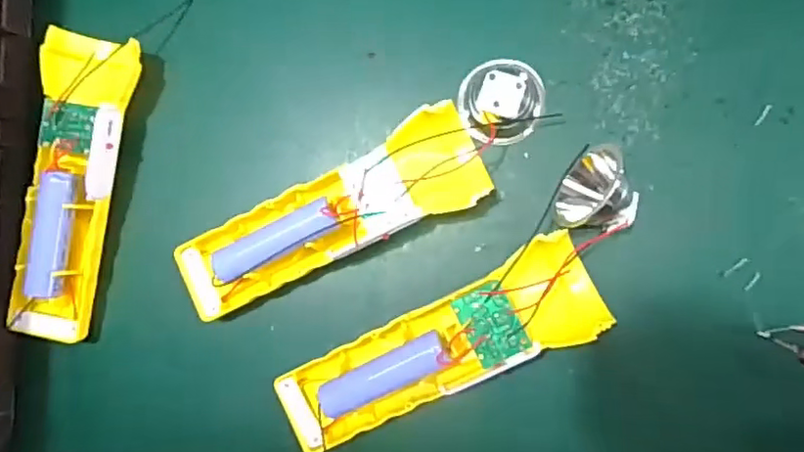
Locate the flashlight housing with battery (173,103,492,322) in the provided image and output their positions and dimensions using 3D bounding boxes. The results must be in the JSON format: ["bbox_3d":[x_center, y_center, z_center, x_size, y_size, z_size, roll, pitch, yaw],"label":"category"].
[{"bbox_3d":[-0.037,-0.004,0.308,0.164,0.028,0.048,-26,84,5],"label":"flashlight housing with battery"}]

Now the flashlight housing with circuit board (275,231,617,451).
[{"bbox_3d":[0.018,0.059,0.298,0.164,0.025,0.047,-25,84,5],"label":"flashlight housing with circuit board"}]

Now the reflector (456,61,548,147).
[{"bbox_3d":[0.050,-0.062,0.305,0.042,0.027,0.036,5,87,7],"label":"reflector"}]

